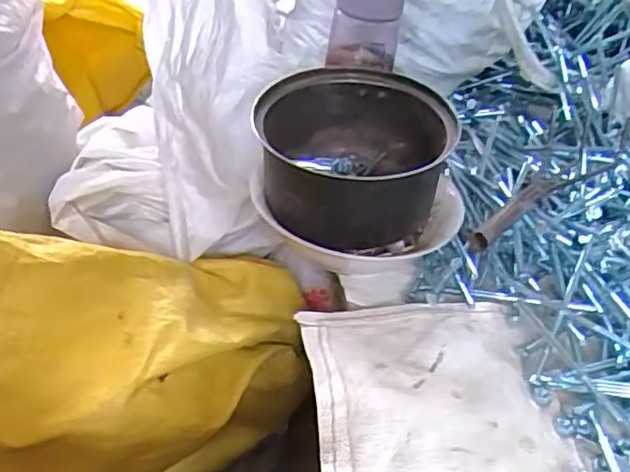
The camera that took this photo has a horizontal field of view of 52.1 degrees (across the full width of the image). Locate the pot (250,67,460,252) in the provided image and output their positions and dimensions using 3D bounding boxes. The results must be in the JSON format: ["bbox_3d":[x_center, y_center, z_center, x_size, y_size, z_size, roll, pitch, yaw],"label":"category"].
[{"bbox_3d":[0.033,-0.068,0.564,0.163,0.090,0.169,5,39,-4],"label":"pot"}]

